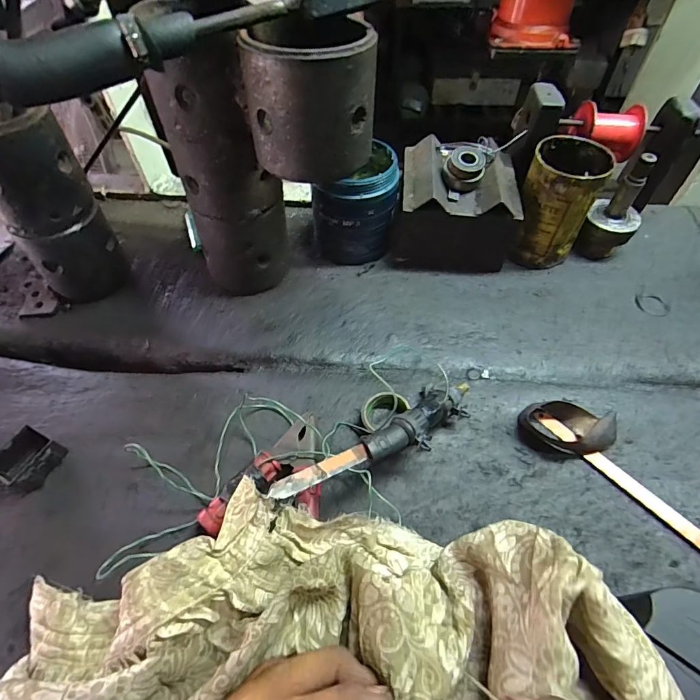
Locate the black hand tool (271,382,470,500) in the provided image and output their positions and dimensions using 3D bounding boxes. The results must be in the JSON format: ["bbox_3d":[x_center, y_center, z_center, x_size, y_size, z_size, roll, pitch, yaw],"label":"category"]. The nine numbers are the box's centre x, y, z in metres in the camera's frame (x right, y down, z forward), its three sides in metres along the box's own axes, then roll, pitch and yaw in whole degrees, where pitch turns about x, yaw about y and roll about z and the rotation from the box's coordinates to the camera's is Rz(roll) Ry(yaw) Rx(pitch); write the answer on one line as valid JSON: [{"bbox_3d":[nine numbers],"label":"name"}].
[{"bbox_3d":[0.028,0.064,0.300,0.185,0.020,0.040,-21,58,-29],"label":"black hand tool"}]

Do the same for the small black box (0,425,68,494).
[{"bbox_3d":[-0.252,0.088,0.318,0.032,0.026,0.040,22,59,14],"label":"small black box"}]

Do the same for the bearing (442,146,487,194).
[{"bbox_3d":[0.116,-0.182,0.411,0.040,0.031,0.038,14,53,11],"label":"bearing"}]

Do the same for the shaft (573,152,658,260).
[{"bbox_3d":[0.289,-0.151,0.434,0.053,0.106,0.047,32,61,21],"label":"shaft"}]

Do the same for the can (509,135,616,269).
[{"bbox_3d":[0.218,-0.155,0.434,0.074,0.110,0.078,23,58,16],"label":"can"}]

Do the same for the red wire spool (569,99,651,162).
[{"bbox_3d":[0.268,-0.228,0.423,0.062,0.045,0.046,3,52,3],"label":"red wire spool"}]

